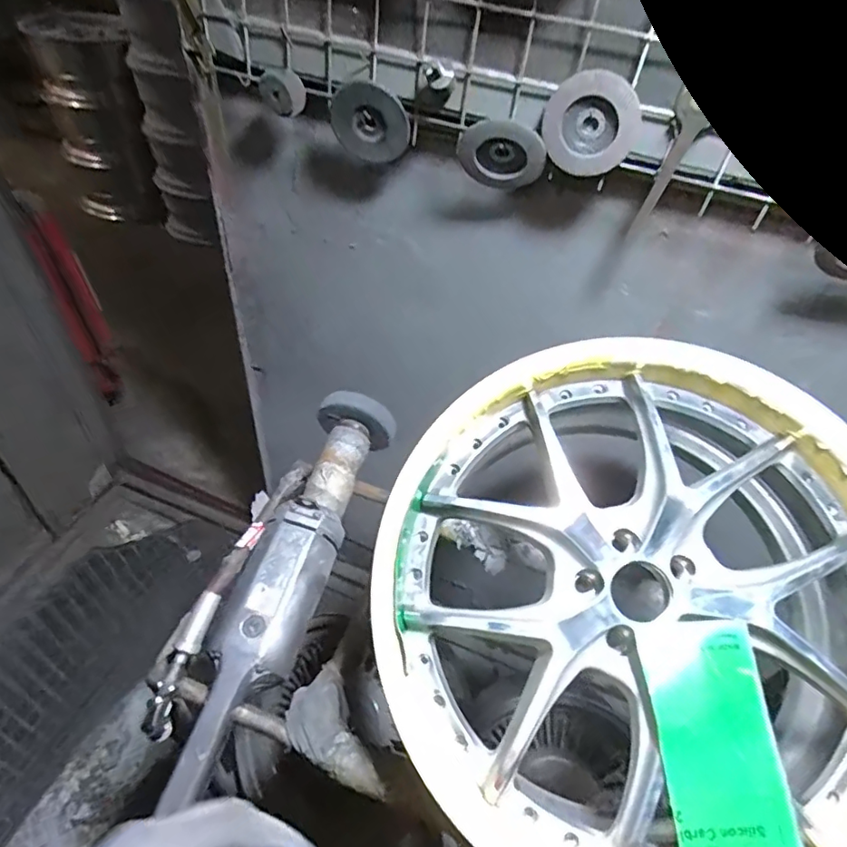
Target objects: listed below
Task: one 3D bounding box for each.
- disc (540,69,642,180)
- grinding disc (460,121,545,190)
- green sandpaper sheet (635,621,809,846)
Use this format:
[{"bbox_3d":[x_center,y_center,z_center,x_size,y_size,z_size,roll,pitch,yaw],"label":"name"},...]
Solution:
[{"bbox_3d":[0.177,-0.317,0.581,0.097,0.096,0.013,22,48,13],"label":"disc"},{"bbox_3d":[0.090,-0.311,0.635,0.099,0.103,0.012,6,75,37],"label":"grinding disc"},{"bbox_3d":[0.254,0.292,0.468,0.108,0.013,0.215,-8,64,1],"label":"green sandpaper sheet"}]

